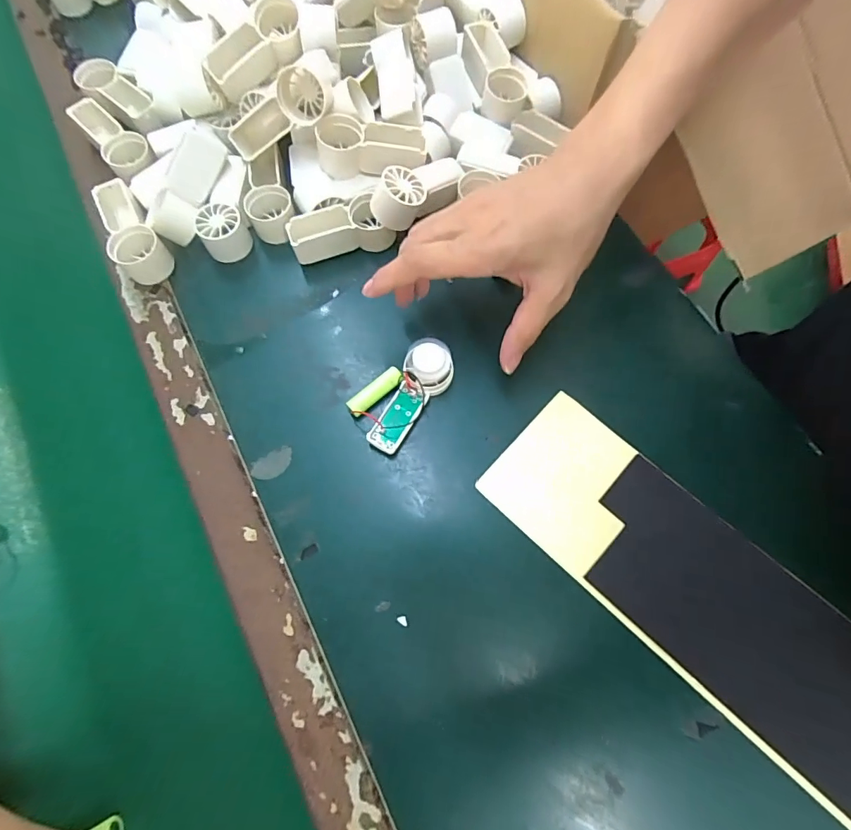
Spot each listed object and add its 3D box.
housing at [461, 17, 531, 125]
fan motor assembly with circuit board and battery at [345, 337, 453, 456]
[{"bbox_3d":[0.067,-0.316,0.416,0.048,0.025,0.092,-21,86,-7],"label":"housing"},{"bbox_3d":[-0.019,-0.019,0.347,0.049,0.037,0.086,38,75,11],"label":"fan motor assembly with circuit board and battery"}]

